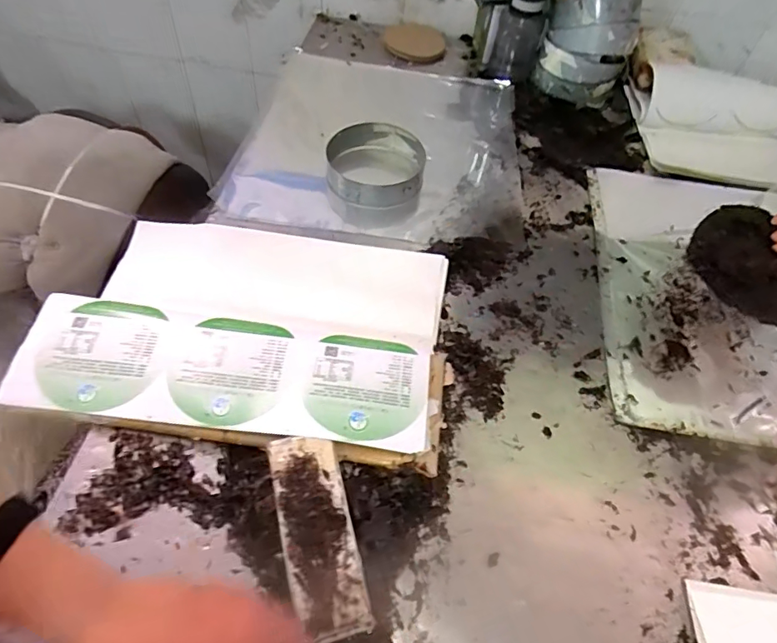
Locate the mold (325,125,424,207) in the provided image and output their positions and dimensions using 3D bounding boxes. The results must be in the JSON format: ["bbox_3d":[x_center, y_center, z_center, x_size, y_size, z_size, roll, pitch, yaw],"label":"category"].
[{"bbox_3d":[-0.018,-0.279,0.888,0.167,0.052,0.172,0,54,-6],"label":"mold"}]

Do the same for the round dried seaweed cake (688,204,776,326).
[{"bbox_3d":[0.487,-0.070,0.656,0.165,0.025,0.189,-31,62,-25],"label":"round dried seaweed cake"}]

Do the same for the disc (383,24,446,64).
[{"bbox_3d":[0.062,-0.656,1.196,0.138,0.019,0.126,3,63,-5],"label":"disc"}]

